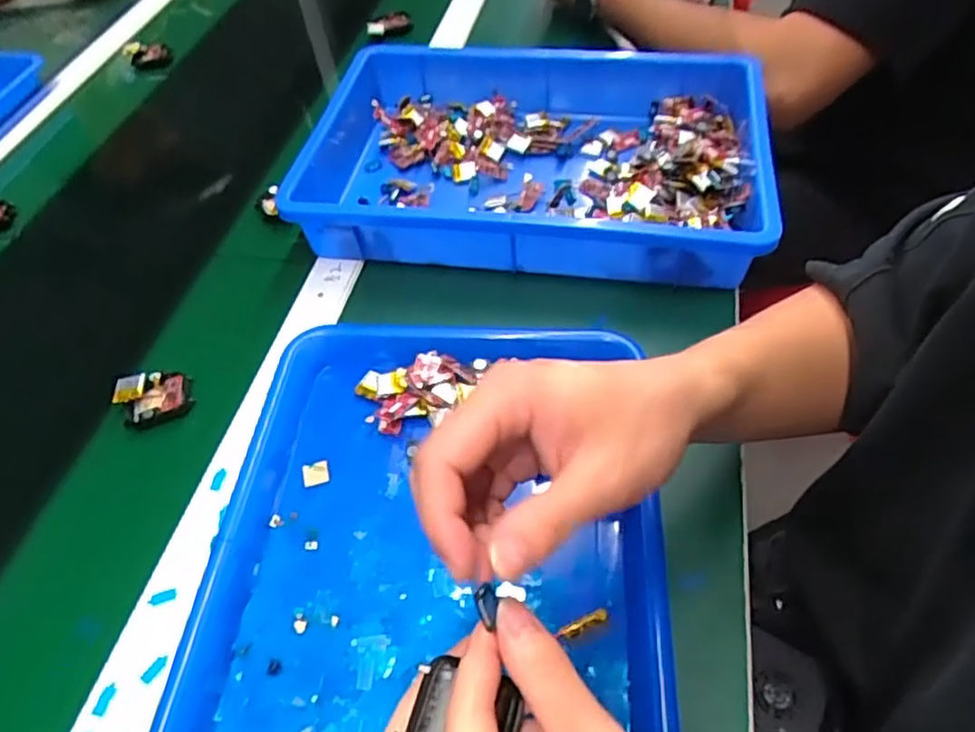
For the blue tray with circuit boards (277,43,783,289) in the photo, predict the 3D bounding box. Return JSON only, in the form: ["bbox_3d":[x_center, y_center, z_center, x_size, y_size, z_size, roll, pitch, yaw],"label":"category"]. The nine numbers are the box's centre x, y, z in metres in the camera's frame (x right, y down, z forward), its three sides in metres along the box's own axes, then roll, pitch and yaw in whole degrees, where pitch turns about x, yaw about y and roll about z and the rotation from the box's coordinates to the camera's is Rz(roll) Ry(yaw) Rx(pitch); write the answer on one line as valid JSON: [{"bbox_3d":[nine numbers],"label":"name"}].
[{"bbox_3d":[0.030,-0.190,0.584,0.394,0.068,0.259,7,54,9],"label":"blue tray with circuit boards"}]

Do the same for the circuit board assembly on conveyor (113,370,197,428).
[{"bbox_3d":[-0.241,0.021,0.478,0.048,0.018,0.038,-17,54,-9],"label":"circuit board assembly on conveyor"}]

